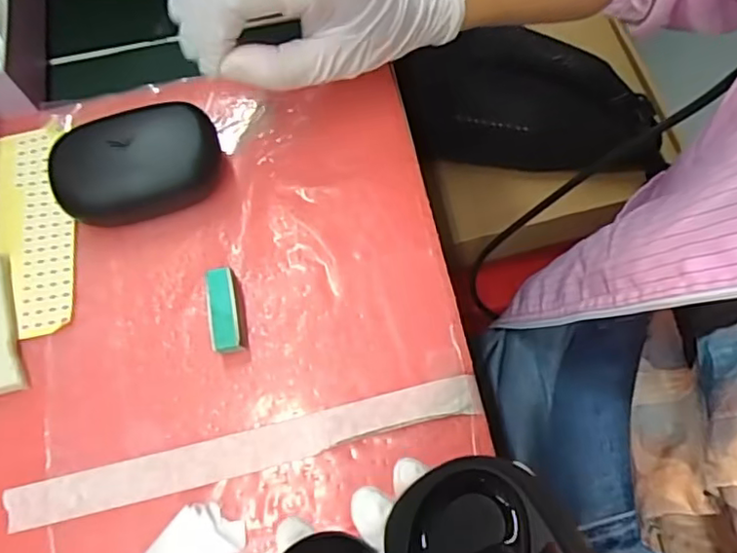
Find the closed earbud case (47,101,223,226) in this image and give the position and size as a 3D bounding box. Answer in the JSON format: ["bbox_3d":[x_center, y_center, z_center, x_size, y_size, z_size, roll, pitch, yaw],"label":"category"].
[{"bbox_3d":[-0.120,-0.058,0.323,0.083,0.033,0.052,-14,69,-5],"label":"closed earbud case"}]

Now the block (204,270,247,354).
[{"bbox_3d":[-0.070,0.018,0.301,0.015,0.017,0.041,-11,69,-4],"label":"block"}]

